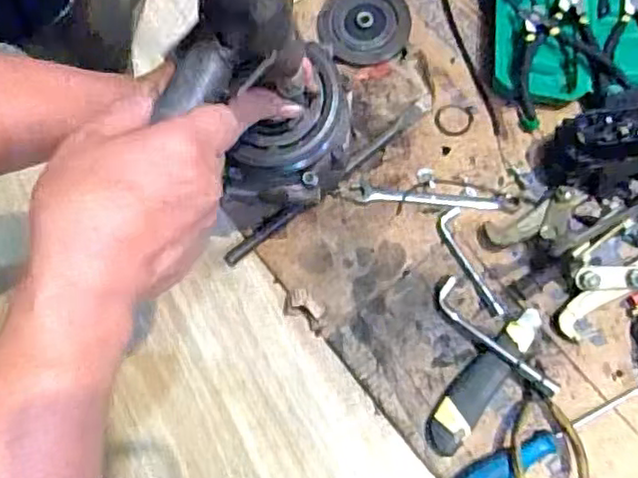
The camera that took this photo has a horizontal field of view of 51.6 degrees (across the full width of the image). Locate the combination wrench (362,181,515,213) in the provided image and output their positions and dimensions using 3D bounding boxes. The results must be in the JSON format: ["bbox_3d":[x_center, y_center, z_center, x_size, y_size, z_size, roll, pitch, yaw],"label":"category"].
[{"bbox_3d":[0.127,-0.044,0.699,0.164,0.004,0.020,5,71,4],"label":"combination wrench"}]

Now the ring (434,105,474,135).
[{"bbox_3d":[0.151,-0.132,0.734,0.045,0.004,0.040,3,71,4],"label":"ring"}]

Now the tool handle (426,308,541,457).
[{"bbox_3d":[0.157,0.130,0.623,0.035,0.022,0.164,38,76,14],"label":"tool handle"}]

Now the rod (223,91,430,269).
[{"bbox_3d":[0.016,-0.065,0.708,0.287,0.011,0.017,-40,74,-11],"label":"rod"}]

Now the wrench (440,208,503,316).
[{"bbox_3d":[0.152,0.024,0.669,0.026,0.005,0.117,-18,71,-4],"label":"wrench"}]

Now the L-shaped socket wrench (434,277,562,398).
[{"bbox_3d":[0.164,0.098,0.630,0.030,0.029,0.142,-37,73,-10],"label":"L-shaped socket wrench"}]

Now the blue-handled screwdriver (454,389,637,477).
[{"bbox_3d":[0.214,0.184,0.601,0.201,0.023,0.028,-25,72,-6],"label":"blue-handled screwdriver"}]

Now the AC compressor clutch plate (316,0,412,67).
[{"bbox_3d":[0.052,-0.254,0.770,0.106,0.017,0.105,-1,71,2],"label":"AC compressor clutch plate"}]

